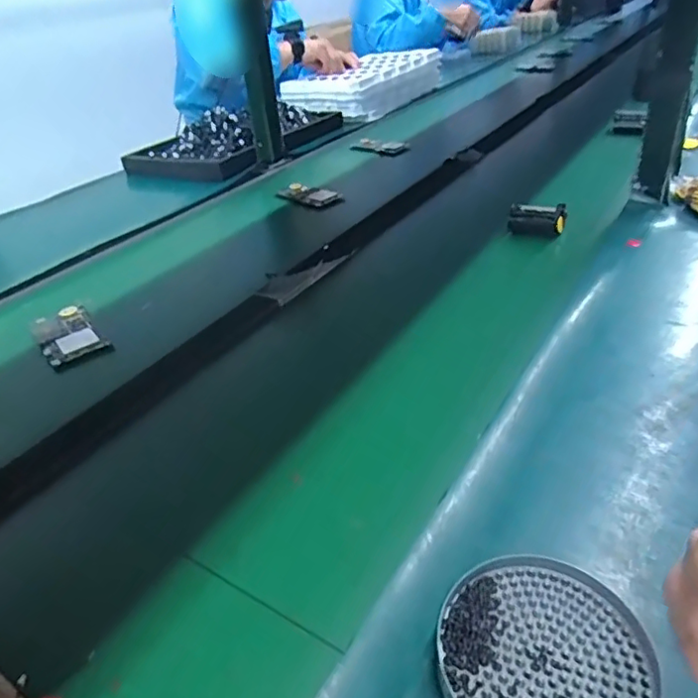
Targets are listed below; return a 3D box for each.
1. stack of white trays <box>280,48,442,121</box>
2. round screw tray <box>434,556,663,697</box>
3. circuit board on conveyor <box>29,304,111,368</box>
[{"bbox_3d":[0.053,-0.728,1.548,0.276,0.097,0.523,22,42,32],"label":"stack of white trays"},{"bbox_3d":[0.108,0.171,0.315,0.116,0.014,0.111,-3,34,2],"label":"round screw tray"},{"bbox_3d":[-0.332,-0.017,0.670,0.064,0.022,0.125,-26,40,-28],"label":"circuit board on conveyor"}]

